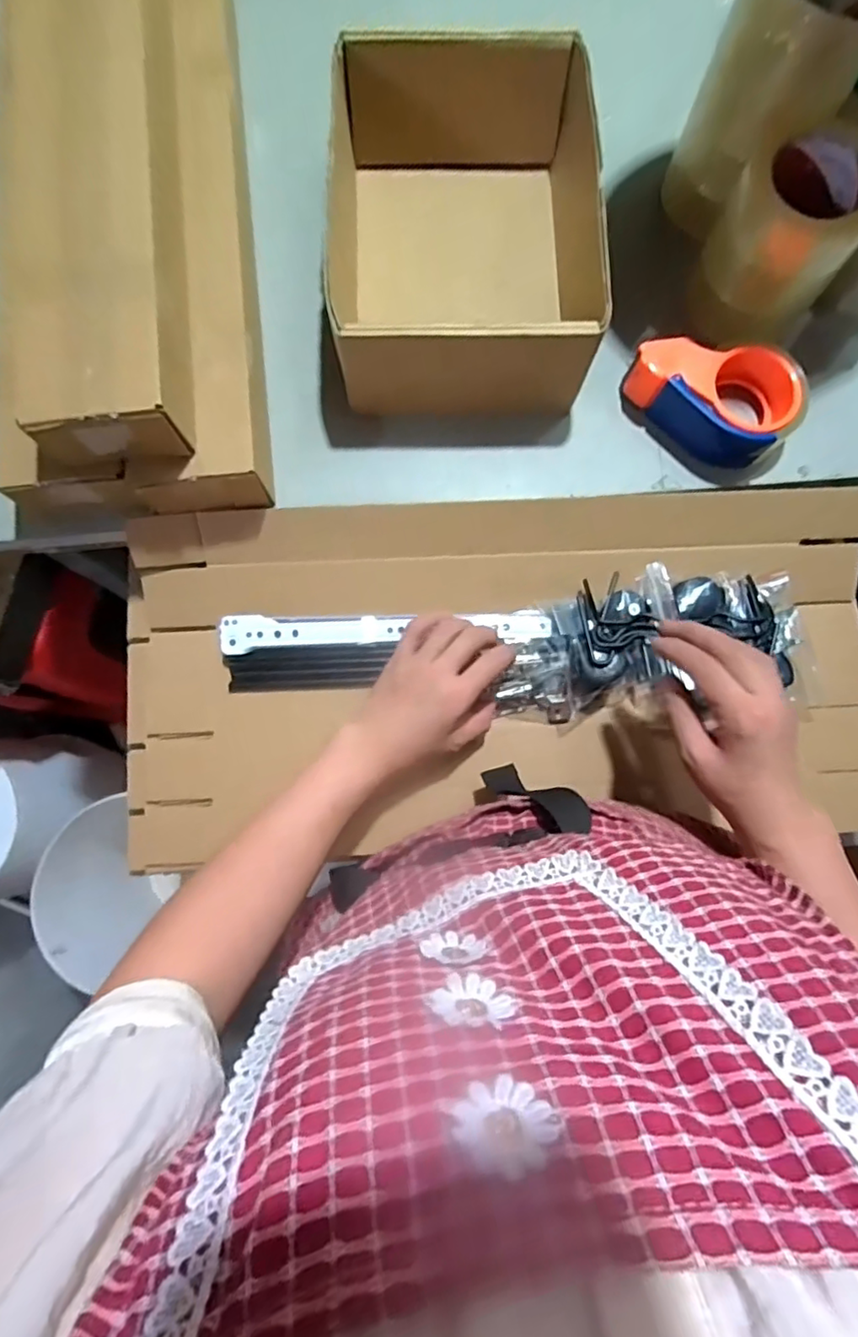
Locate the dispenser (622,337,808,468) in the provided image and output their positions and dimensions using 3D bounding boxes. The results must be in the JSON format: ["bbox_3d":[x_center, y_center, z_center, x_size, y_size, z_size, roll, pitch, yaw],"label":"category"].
[{"bbox_3d":[0.255,-0.247,0.535,0.143,0.055,0.091,39,82,6],"label":"dispenser"}]

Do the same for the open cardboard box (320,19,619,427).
[{"bbox_3d":[0.025,-0.384,0.537,0.220,0.092,0.304,-1,80,-1],"label":"open cardboard box"}]

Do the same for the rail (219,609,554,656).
[{"bbox_3d":[-0.039,-0.035,0.548,0.297,0.019,0.032,-2,80,-1],"label":"rail"}]

